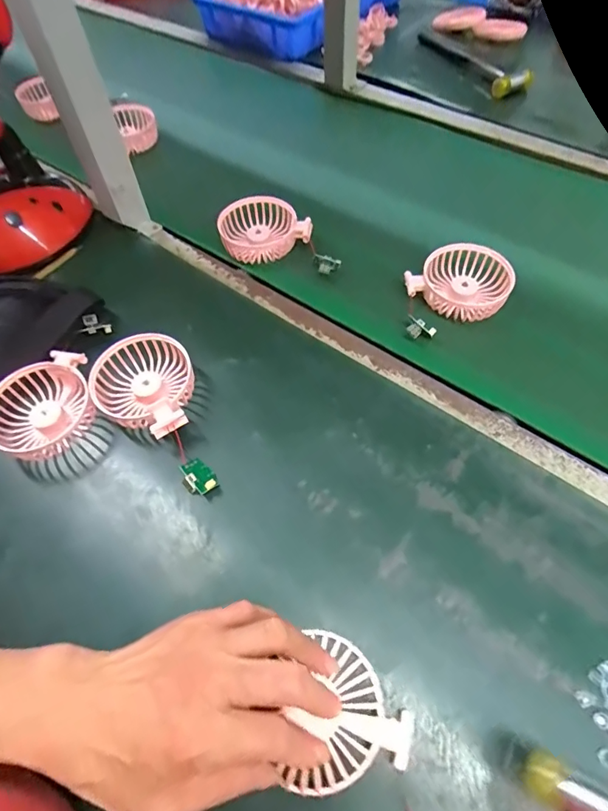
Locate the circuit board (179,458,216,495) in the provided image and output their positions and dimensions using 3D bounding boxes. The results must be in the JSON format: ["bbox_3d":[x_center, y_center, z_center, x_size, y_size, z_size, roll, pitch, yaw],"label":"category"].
[{"bbox_3d":[-0.088,0.060,0.385,0.025,0.016,0.030,-33,62,-16],"label":"circuit board"}]

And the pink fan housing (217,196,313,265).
[{"bbox_3d":[-0.047,-0.206,0.538,0.098,0.035,0.071,-14,59,-5],"label":"pink fan housing"}]

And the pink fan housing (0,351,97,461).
[{"bbox_3d":[-0.232,0.005,0.420,0.100,0.041,0.079,-35,63,-17],"label":"pink fan housing"}]

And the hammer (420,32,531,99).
[{"bbox_3d":[0.274,-0.559,0.751,0.058,0.032,0.230,-24,60,-11],"label":"hammer"}]

